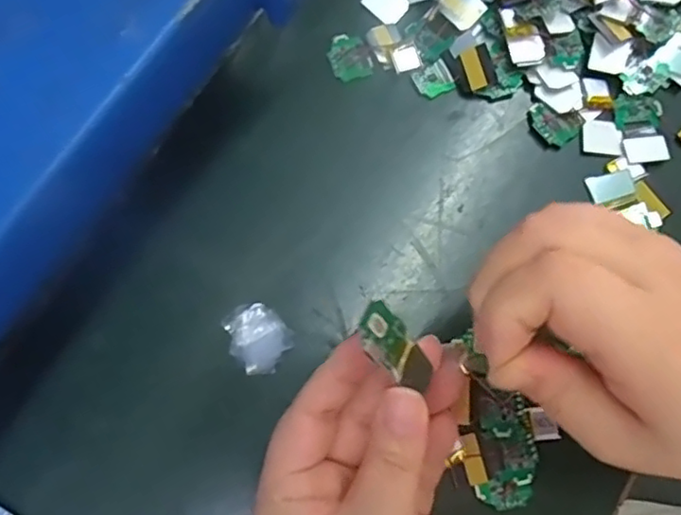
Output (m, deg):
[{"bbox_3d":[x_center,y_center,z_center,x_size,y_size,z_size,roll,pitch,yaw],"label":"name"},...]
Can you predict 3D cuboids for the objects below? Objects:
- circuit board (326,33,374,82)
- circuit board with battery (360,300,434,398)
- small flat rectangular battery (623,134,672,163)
[{"bbox_3d":[0.005,-0.106,0.326,0.021,0.004,0.027,-14,78,-5],"label":"circuit board"},{"bbox_3d":[0.020,0.032,0.219,0.033,0.004,0.020,52,44,-10],"label":"circuit board with battery"},{"bbox_3d":[0.157,-0.056,0.317,0.022,0.004,0.015,-7,77,-3],"label":"small flat rectangular battery"}]

